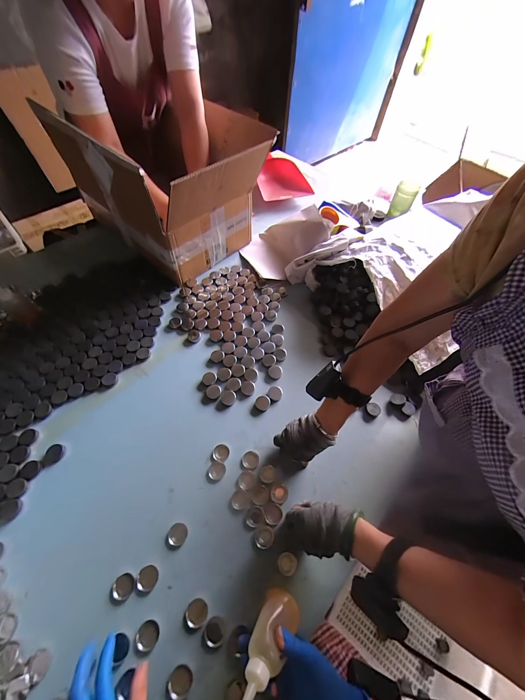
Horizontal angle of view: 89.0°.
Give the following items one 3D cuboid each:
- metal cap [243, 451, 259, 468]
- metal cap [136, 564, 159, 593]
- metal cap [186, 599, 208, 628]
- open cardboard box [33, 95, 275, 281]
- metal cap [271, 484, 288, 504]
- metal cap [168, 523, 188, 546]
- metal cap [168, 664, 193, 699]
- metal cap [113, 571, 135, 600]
[{"bbox_3d":[-0.024,0.227,0.555,0.033,0.006,0.033,1,57,-2],"label":"metal cap"},{"bbox_3d":[-0.192,0.381,0.445,0.031,0.010,0.035,28,60,15],"label":"metal cap"},{"bbox_3d":[-0.105,0.419,0.426,0.033,0.010,0.031,1,57,-2],"label":"metal cap"},{"bbox_3d":[-0.293,-0.473,0.795,0.531,0.324,0.315,37,62,19],"label":"open cardboard box"},{"bbox_3d":[0.033,0.280,0.519,0.034,0.004,0.032,1,57,-2],"label":"metal cap"},{"bbox_3d":[-0.154,0.334,0.484,0.033,0.004,0.032,-5,57,-6],"label":"metal cap"},{"bbox_3d":[-0.119,0.481,0.387,0.031,0.005,0.033,1,57,-2],"label":"metal cap"},{"bbox_3d":[-0.229,0.388,0.439,0.031,0.007,0.033,1,57,-2],"label":"metal cap"}]

